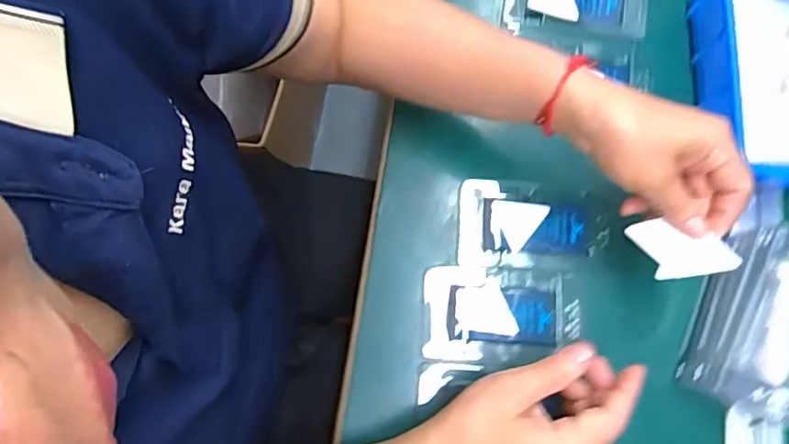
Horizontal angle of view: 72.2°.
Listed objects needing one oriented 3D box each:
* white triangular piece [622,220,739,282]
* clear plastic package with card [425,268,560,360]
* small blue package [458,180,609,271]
[{"bbox_3d":[0.189,0.017,0.358,0.060,0.004,0.041,-11,70,30],"label":"white triangular piece"},{"bbox_3d":[0.079,0.075,0.439,0.107,0.013,0.073,2,77,1],"label":"clear plastic package with card"},{"bbox_3d":[0.115,0.002,0.454,0.119,0.012,0.075,2,77,1],"label":"small blue package"}]

